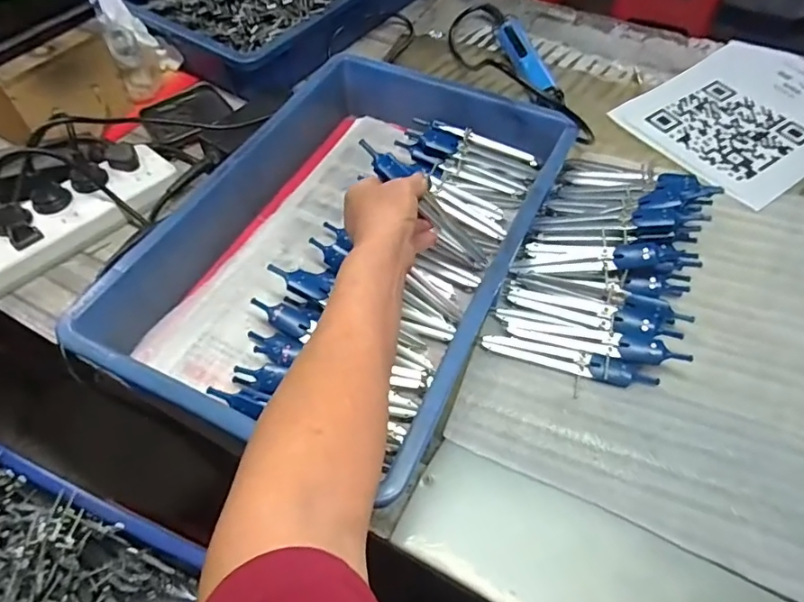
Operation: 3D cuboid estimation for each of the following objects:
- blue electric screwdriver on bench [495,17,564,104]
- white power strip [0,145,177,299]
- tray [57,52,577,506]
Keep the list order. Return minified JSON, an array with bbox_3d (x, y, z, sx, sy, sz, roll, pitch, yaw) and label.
[{"bbox_3d":[0.163,-0.317,0.689,0.032,0.037,0.187,-13,56,-8],"label":"blue electric screwdriver on bench"},{"bbox_3d":[-0.342,-0.086,0.533,0.076,0.036,0.230,37,62,24],"label":"white power strip"},{"bbox_3d":[-0.044,-0.069,0.478,0.291,0.075,0.421,22,58,15],"label":"tray"}]

